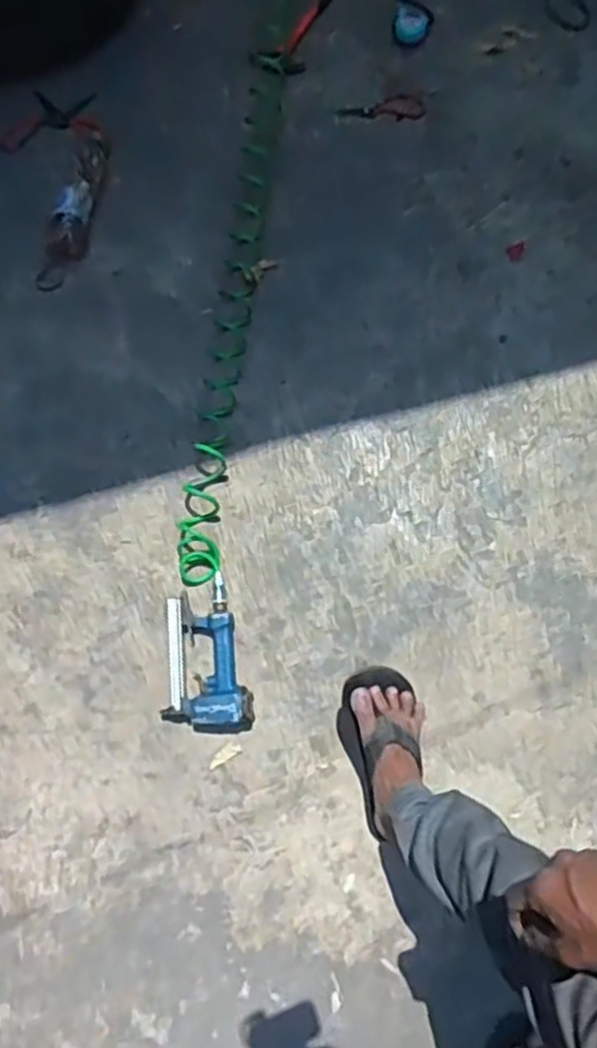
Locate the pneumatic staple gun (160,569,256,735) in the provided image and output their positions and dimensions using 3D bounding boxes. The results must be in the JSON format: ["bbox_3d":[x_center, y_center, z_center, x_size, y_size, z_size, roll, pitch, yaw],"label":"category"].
[{"bbox_3d":[-0.149,0.207,1.160,0.139,0.038,0.245,-5,78,0],"label":"pneumatic staple gun"}]

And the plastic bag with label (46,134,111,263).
[{"bbox_3d":[-0.398,-0.607,1.333,0.067,0.055,0.262,12,78,4],"label":"plastic bag with label"}]

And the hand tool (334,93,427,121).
[{"bbox_3d":[0.156,-0.784,1.383,0.164,0.034,0.039,4,78,2],"label":"hand tool"}]

